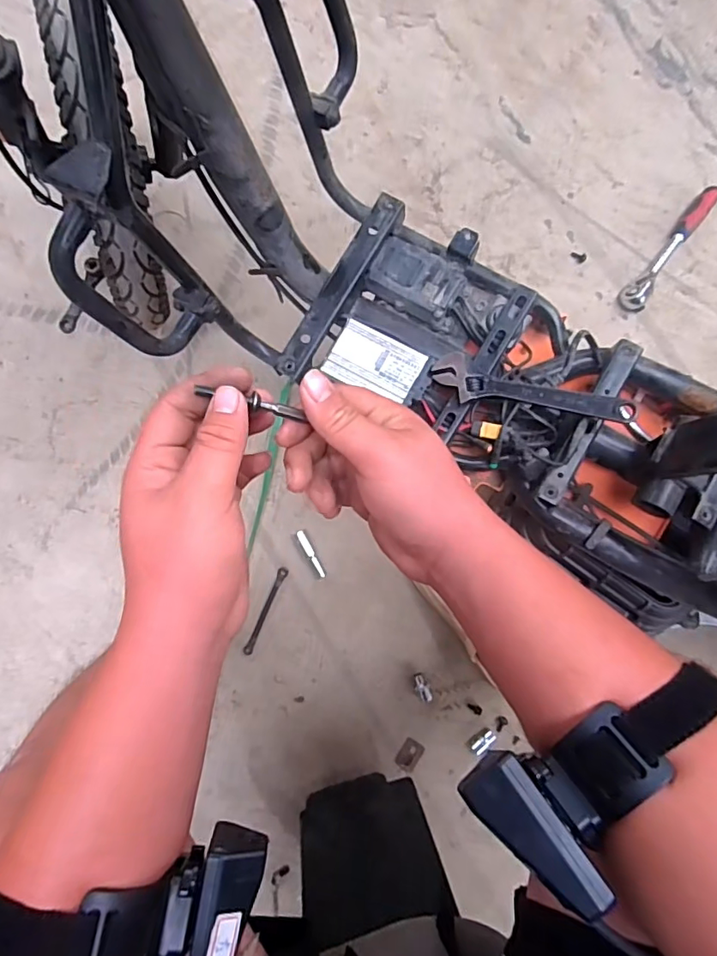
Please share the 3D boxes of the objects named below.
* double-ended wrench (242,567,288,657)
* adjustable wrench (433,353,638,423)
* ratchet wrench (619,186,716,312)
[{"bbox_3d":[-0.143,0.203,0.795,0.015,0.004,0.139,24,85,2],"label":"double-ended wrench"},{"bbox_3d":[0.170,-0.085,0.522,0.192,0.011,0.043,16,85,15],"label":"adjustable wrench"},{"bbox_3d":[0.510,-0.375,0.844,0.039,0.031,0.244,37,86,3],"label":"ratchet wrench"}]

